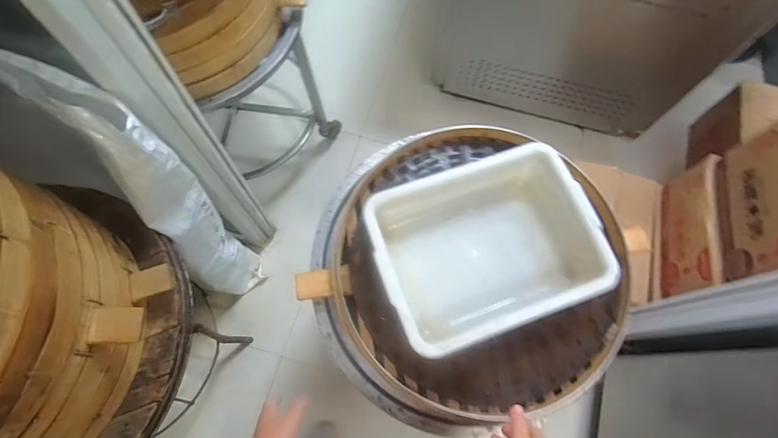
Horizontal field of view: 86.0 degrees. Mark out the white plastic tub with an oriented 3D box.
[{"bbox_3d":[0.153,0.050,0.688,0.346,0.110,0.264,-20,72,-8],"label":"white plastic tub"}]

